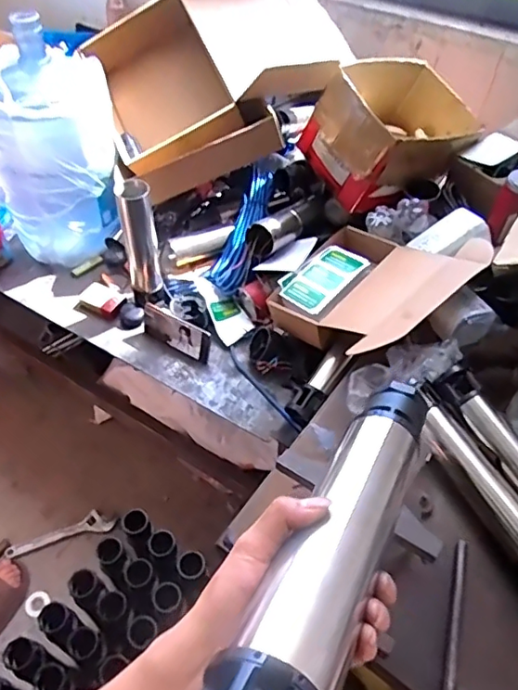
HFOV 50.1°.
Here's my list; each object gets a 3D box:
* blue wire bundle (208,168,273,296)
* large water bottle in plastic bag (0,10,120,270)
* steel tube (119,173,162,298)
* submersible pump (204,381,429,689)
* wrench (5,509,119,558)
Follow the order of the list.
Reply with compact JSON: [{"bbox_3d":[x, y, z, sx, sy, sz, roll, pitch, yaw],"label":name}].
[{"bbox_3d":[-0.031,-0.266,1.246,0.090,0.072,0.325,16,71,11],"label":"blue wire bundle"},{"bbox_3d":[-0.449,-0.442,1.227,0.284,0.431,0.245,-20,54,-17],"label":"large water bottle in plastic bag"},{"bbox_3d":[-0.237,-0.214,1.121,0.053,0.250,0.052,1,51,-1],"label":"steel tube"},{"bbox_3d":[0.059,0.129,0.371,0.063,0.059,0.352,23,32,17],"label":"submersible pump"},{"bbox_3d":[-0.533,0.511,1.506,0.285,0.024,0.062,-14,53,-13],"label":"wrench"}]

